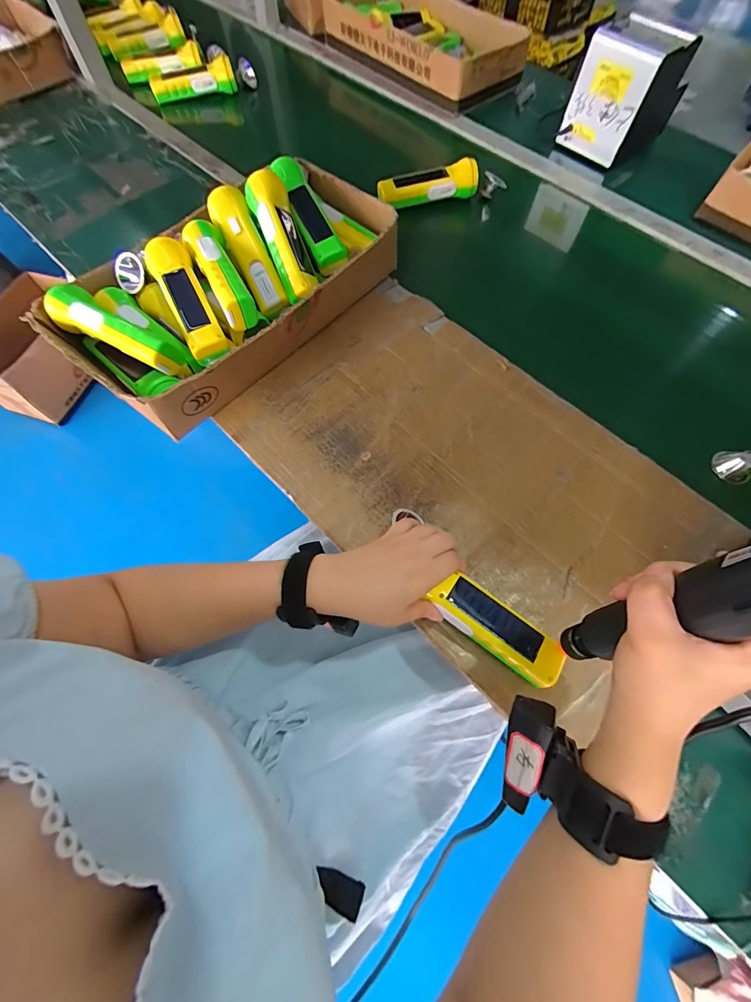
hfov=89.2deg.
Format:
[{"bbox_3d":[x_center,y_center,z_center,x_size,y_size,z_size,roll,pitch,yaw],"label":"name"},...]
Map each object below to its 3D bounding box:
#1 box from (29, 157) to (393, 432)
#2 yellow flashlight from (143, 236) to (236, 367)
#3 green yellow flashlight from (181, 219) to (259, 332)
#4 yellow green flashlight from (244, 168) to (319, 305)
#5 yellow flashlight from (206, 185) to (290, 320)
[{"bbox_3d":[-0.177,-0.283,0.495,0.220,0.108,0.423,39,71,15],"label":"box"},{"bbox_3d":[-0.222,-0.240,0.446,0.049,0.040,0.159,-28,70,-12],"label":"yellow flashlight"},{"bbox_3d":[-0.185,-0.273,0.464,0.046,0.050,0.168,-26,69,-11],"label":"green yellow flashlight"},{"bbox_3d":[-0.113,-0.324,0.483,0.051,0.059,0.177,-18,79,-9],"label":"yellow green flashlight"},{"bbox_3d":[-0.158,-0.310,0.485,0.042,0.041,0.177,-26,87,-12],"label":"yellow flashlight"}]

